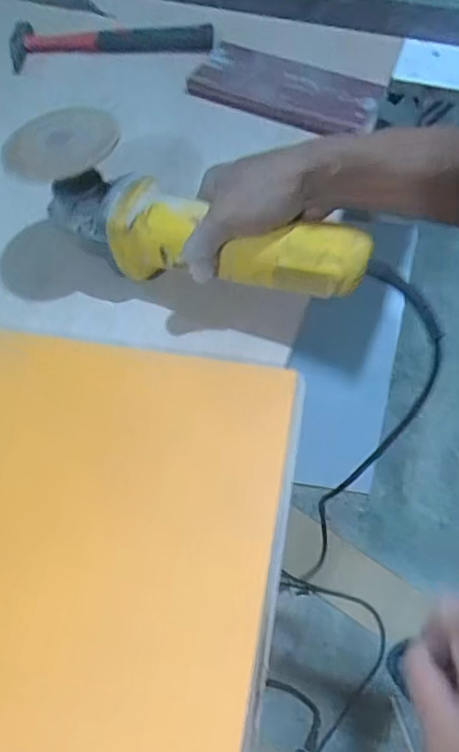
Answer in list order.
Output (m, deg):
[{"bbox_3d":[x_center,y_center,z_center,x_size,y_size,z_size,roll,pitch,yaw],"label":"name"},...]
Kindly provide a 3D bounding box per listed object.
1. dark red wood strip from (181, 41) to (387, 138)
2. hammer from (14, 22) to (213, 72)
[{"bbox_3d":[0.062,-0.314,0.601,0.205,0.021,0.089,23,60,17],"label":"dark red wood strip"},{"bbox_3d":[-0.140,-0.399,0.665,0.237,0.026,0.078,0,56,2],"label":"hammer"}]

